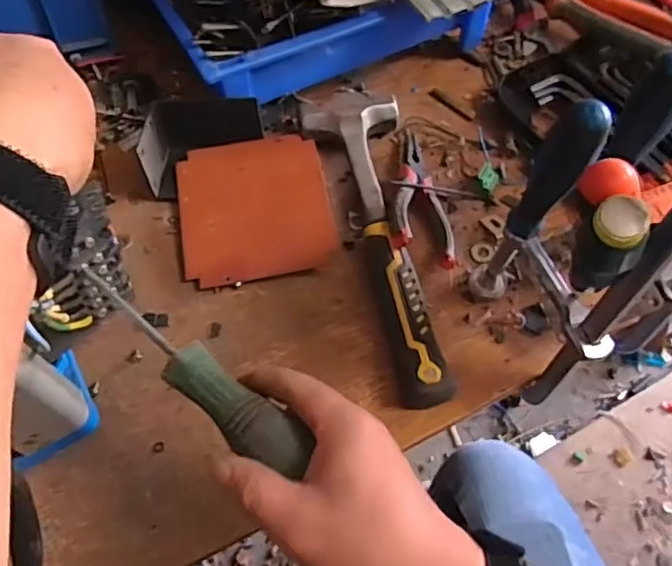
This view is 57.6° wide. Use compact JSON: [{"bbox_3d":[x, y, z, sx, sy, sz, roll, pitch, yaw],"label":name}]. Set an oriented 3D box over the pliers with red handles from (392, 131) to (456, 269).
[{"bbox_3d":[0.075,-0.083,0.533,0.051,0.036,0.149,2,56,0],"label":"pliers with red handles"}]

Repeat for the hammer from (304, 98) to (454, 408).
[{"bbox_3d":[0.028,-0.040,0.502,0.087,0.040,0.288,-5,56,-4],"label":"hammer"}]

